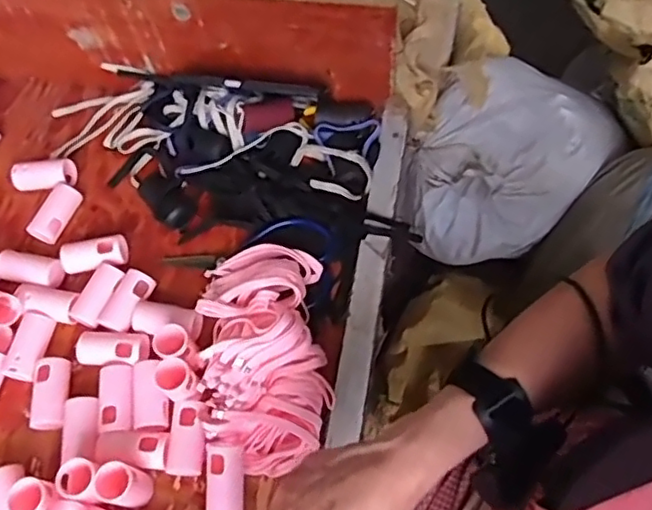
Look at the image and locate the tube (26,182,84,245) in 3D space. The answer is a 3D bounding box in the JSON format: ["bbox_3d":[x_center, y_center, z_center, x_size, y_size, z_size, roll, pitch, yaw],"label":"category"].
[{"bbox_3d":[-0.291,-0.044,0.665,0.025,0.030,0.066,25,67,16],"label":"tube"}]

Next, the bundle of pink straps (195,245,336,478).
[{"bbox_3d":[-0.058,0.085,0.564,0.115,0.057,0.212,-6,62,1],"label":"bundle of pink straps"}]

